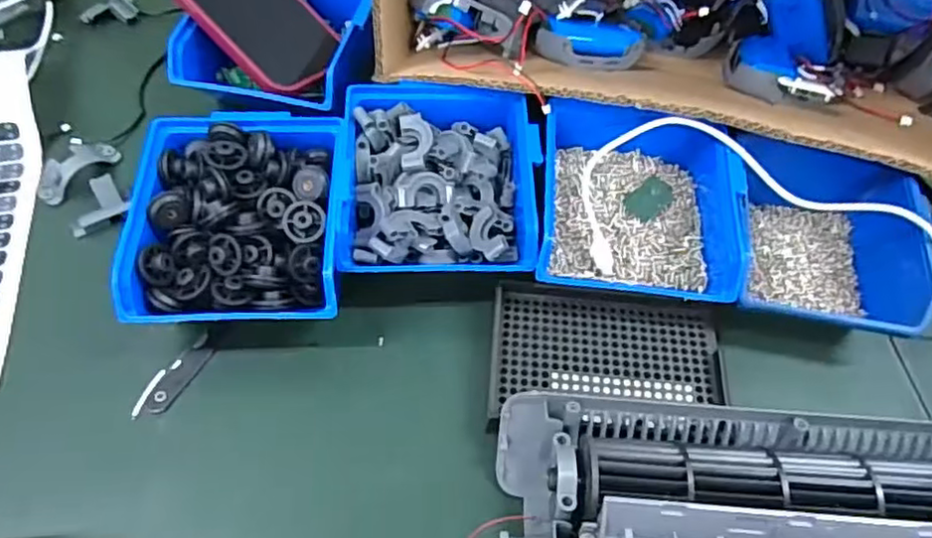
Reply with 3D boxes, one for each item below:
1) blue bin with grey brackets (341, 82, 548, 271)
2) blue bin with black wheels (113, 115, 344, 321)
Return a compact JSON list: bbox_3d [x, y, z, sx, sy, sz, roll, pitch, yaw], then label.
[{"bbox_3d":[-0.016,-0.054,0.409,0.118,0.053,0.127,-1,58,-2],"label":"blue bin with grey brackets"},{"bbox_3d":[-0.132,-0.028,0.390,0.117,0.061,0.137,-1,58,-4],"label":"blue bin with black wheels"}]

